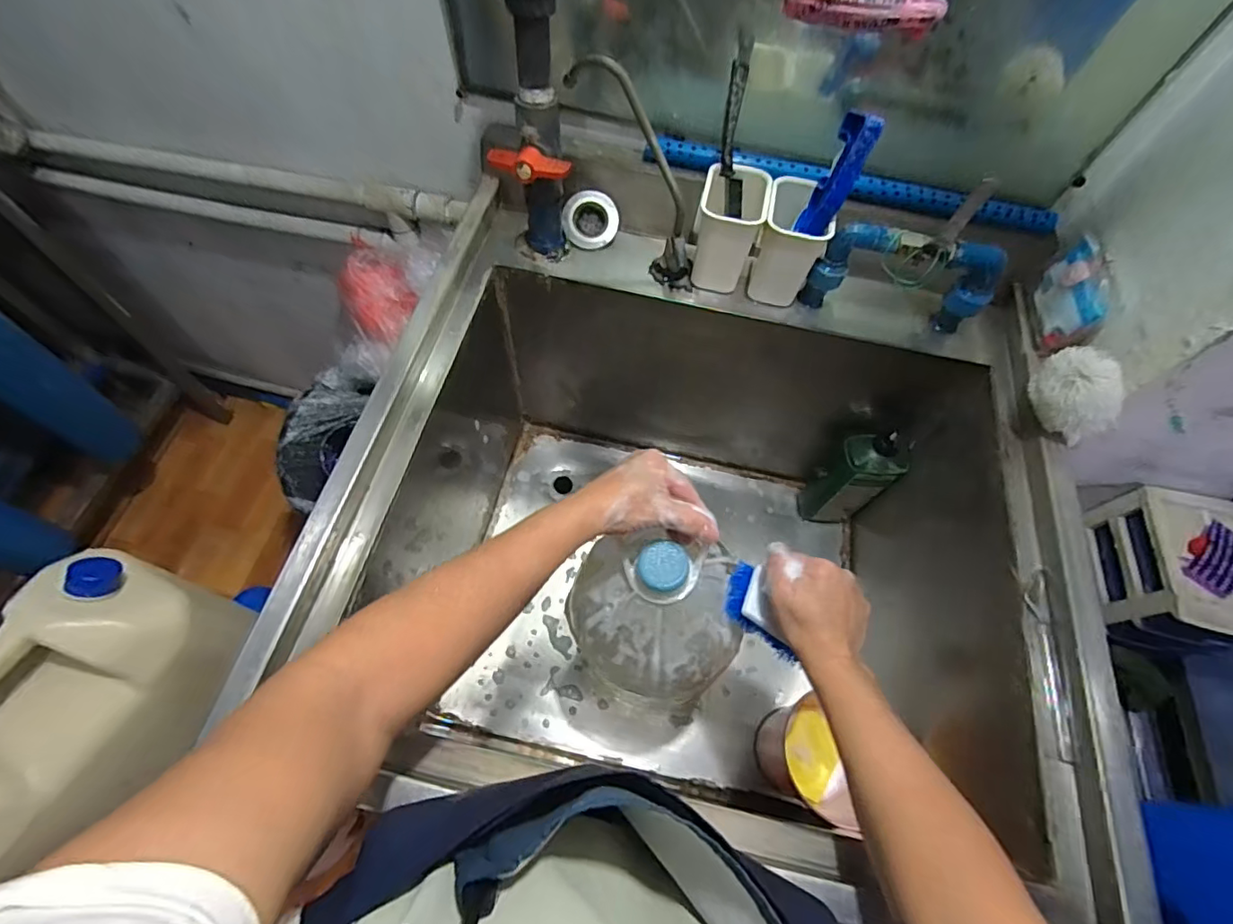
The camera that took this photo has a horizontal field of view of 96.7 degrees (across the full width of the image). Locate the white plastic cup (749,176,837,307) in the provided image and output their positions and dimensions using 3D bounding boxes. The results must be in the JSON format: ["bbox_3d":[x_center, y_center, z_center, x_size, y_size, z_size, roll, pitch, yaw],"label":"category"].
[{"bbox_3d":[0.199,-0.255,0.639,0.072,0.108,0.082,14,63,3],"label":"white plastic cup"}]

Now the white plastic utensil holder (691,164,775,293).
[{"bbox_3d":[0.128,-0.268,0.636,0.070,0.110,0.076,14,63,3],"label":"white plastic utensil holder"}]

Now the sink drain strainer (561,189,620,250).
[{"bbox_3d":[-0.033,-0.307,0.697,0.069,0.014,0.067,-2,105,-6],"label":"sink drain strainer"}]

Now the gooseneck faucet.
[{"bbox_3d":[0.030,-0.306,0.596,0.060,0.235,0.030,10,56,43],"label":"gooseneck faucet"}]

